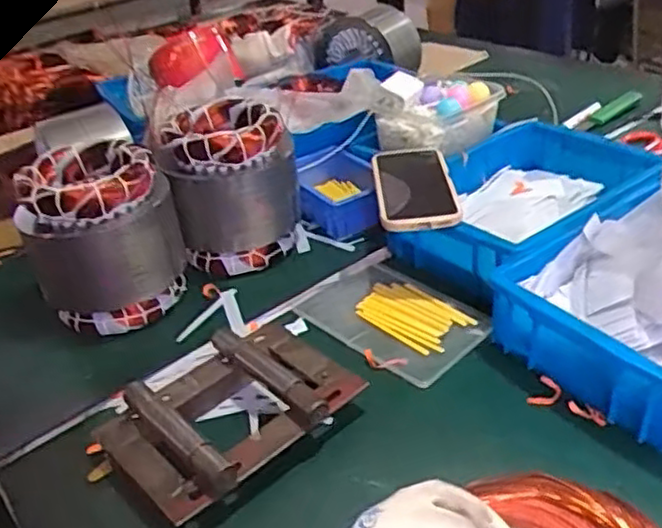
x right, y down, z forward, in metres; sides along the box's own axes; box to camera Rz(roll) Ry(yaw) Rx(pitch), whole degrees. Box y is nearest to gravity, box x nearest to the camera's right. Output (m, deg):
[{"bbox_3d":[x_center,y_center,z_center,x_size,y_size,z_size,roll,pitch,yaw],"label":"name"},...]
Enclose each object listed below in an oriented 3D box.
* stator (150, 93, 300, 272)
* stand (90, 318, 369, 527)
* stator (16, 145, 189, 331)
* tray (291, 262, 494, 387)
[{"bbox_3d":[-0.111,-0.093,0.821,0.139,0.152,0.129,-12,34,-10],"label":"stator"},{"bbox_3d":[-0.086,0.127,0.622,0.200,0.056,0.141,-29,40,-30],"label":"stand"},{"bbox_3d":[-0.236,-0.032,0.753,0.152,0.155,0.134,-18,36,-17],"label":"stator"},{"bbox_3d":[0.063,0.056,0.740,0.129,0.018,0.175,-31,41,-32],"label":"tray"}]

